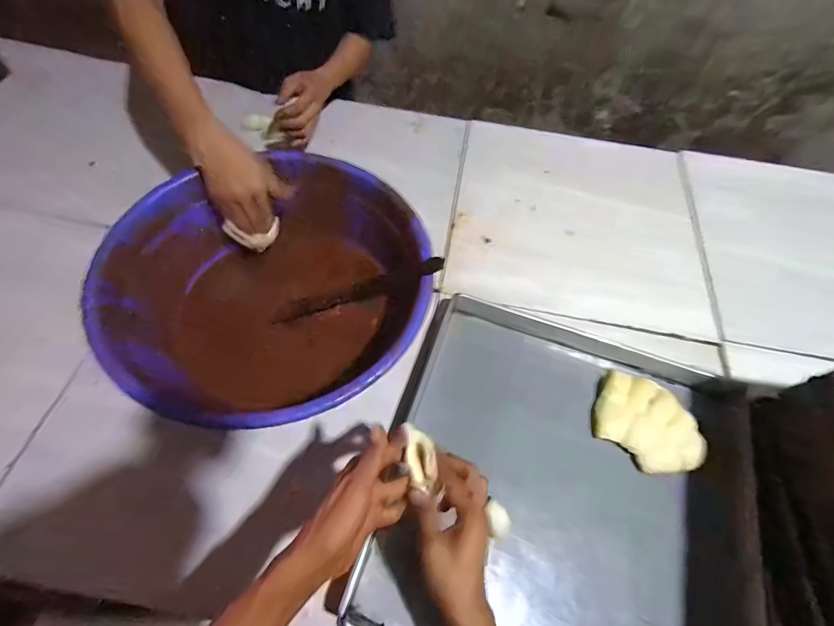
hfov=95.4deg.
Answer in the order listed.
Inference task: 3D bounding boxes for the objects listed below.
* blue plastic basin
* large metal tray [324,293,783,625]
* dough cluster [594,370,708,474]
[{"bbox_3d":[-0.192,-0.033,0.563,0.401,0.166,0.371,2,60,-3],"label":"blue plastic basin"},{"bbox_3d":[0.198,0.227,0.522,0.476,0.057,0.474,18,60,7],"label":"large metal tray"},{"bbox_3d":[0.335,0.162,0.553,0.146,0.031,0.112,38,65,17],"label":"dough cluster"}]

